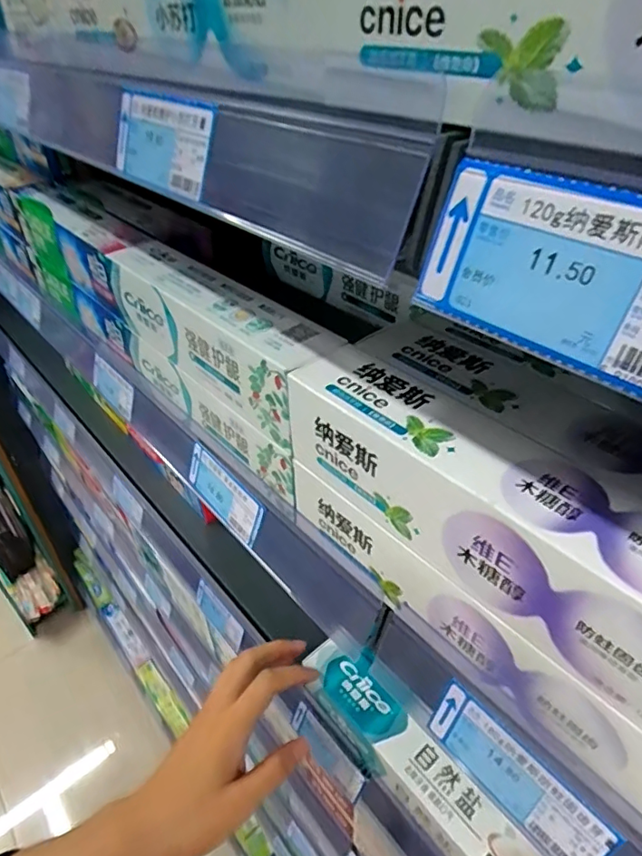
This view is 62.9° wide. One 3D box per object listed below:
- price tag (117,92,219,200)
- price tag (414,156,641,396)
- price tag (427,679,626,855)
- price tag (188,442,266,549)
[{"bbox_3d":[-0.072,-0.128,0.237,0.006,0.035,0.080,-11,35,-42],"label":"price tag"},{"bbox_3d":[0.060,-0.035,0.122,0.004,0.039,0.084,-10,37,-44],"label":"price tag"},{"bbox_3d":[0.087,0.158,0.238,0.004,0.035,0.082,-9,36,-45],"label":"price tag"},{"bbox_3d":[-0.070,0.048,0.378,0.004,0.038,0.087,-13,37,-43],"label":"price tag"}]

